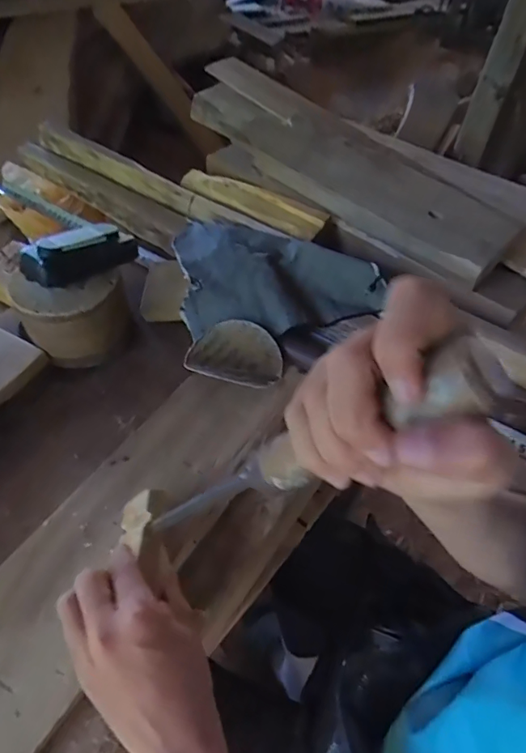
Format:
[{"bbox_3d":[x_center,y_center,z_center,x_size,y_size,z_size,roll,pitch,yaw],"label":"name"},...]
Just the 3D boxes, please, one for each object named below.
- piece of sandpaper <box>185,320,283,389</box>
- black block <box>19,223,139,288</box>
[{"bbox_3d":[-0.027,-0.021,0.444,0.090,0.025,0.062,12,51,5],"label":"piece of sandpaper"},{"bbox_3d":[-0.168,-0.115,0.434,0.043,0.038,0.109,39,58,24],"label":"black block"}]

